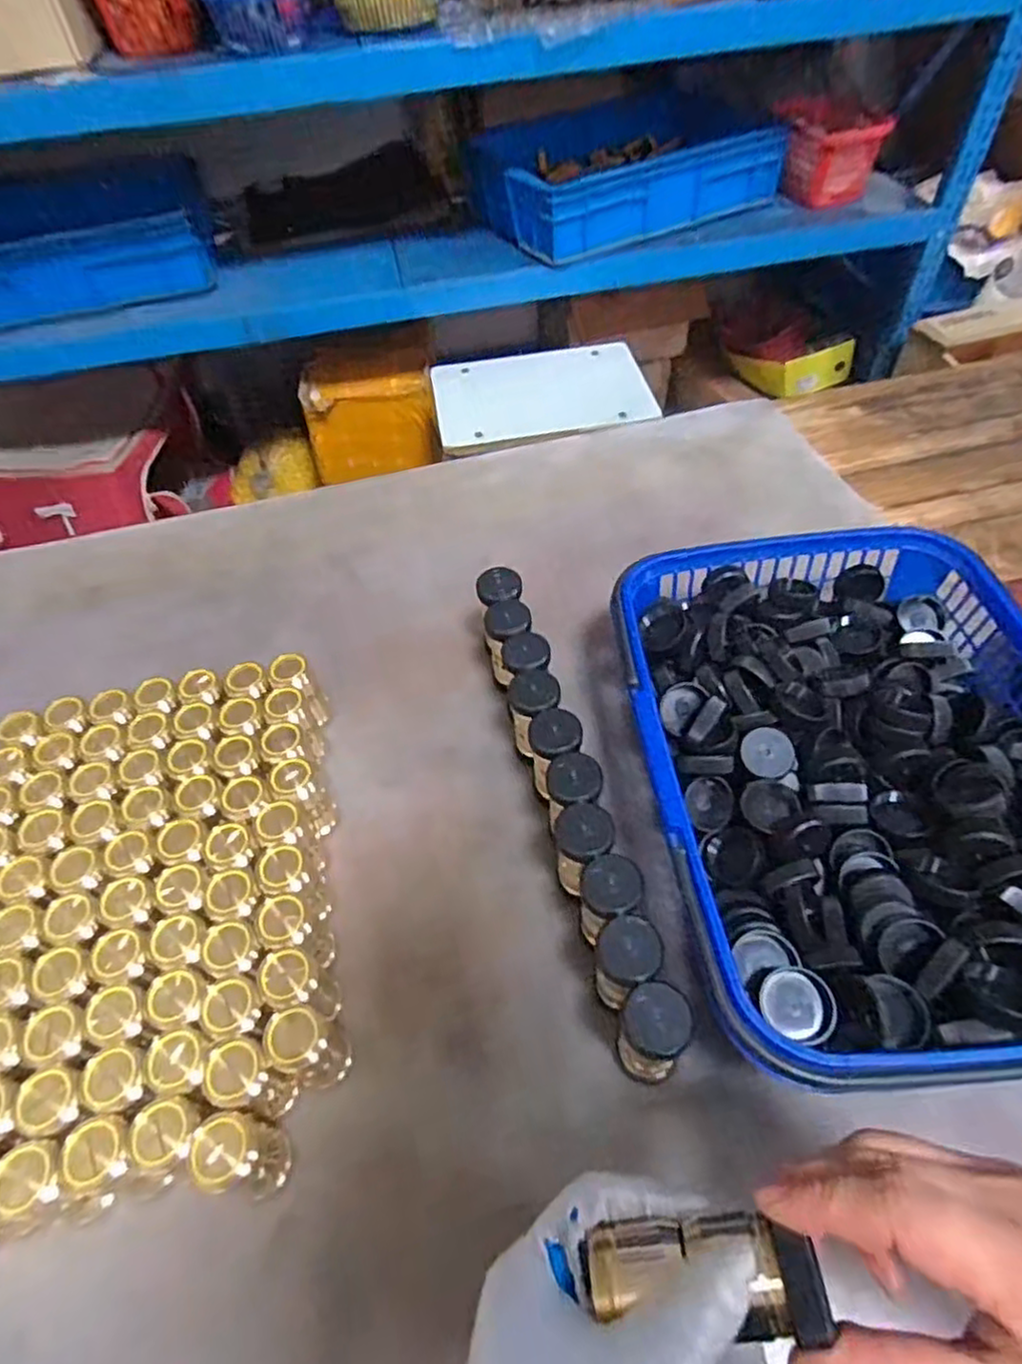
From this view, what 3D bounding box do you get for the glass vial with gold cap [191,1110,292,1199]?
[{"bbox_3d":[-0.135,0.241,0.350,0.027,0.071,0.031,14,55,14],"label":"glass vial with gold cap"}]

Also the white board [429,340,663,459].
[{"bbox_3d":[0.046,-0.457,1.092,0.327,0.025,0.242,-10,53,-3],"label":"white board"}]

